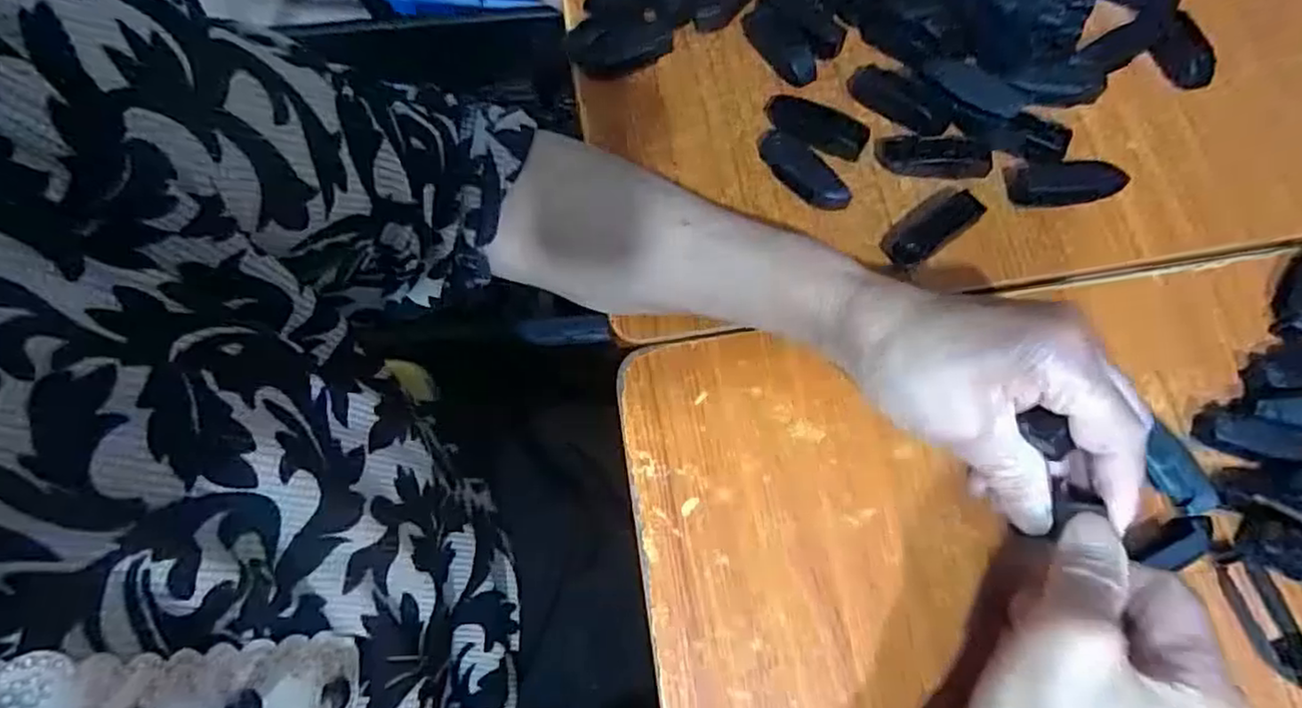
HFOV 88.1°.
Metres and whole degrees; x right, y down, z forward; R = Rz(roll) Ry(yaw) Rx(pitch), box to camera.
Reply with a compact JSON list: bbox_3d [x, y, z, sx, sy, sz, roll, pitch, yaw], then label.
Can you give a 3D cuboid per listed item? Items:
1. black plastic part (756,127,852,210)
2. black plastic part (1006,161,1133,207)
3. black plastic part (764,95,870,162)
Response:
[{"bbox_3d":[0.083,-0.102,0.364,0.022,0.013,0.062,-37,74,-10],"label":"black plastic part"},{"bbox_3d":[0.218,-0.091,0.356,0.057,0.011,0.022,-2,72,1],"label":"black plastic part"},{"bbox_3d":[0.090,-0.126,0.372,0.059,0.009,0.023,30,75,11],"label":"black plastic part"}]

